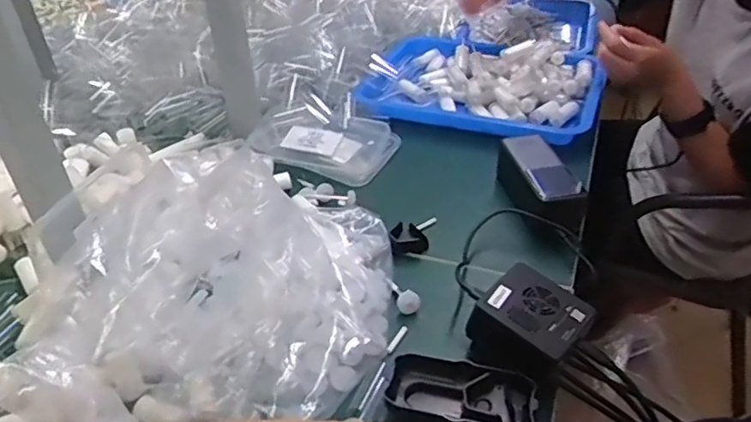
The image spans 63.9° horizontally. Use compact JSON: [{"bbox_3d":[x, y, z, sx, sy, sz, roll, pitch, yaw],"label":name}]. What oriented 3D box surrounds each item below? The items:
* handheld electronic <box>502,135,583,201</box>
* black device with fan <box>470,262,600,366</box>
[{"bbox_3d":[0.185,-0.050,0.666,0.047,0.013,0.117,-9,37,-9],"label":"handheld electronic"},{"bbox_3d":[0.127,0.091,0.495,0.076,0.034,0.080,34,51,26],"label":"black device with fan"}]

